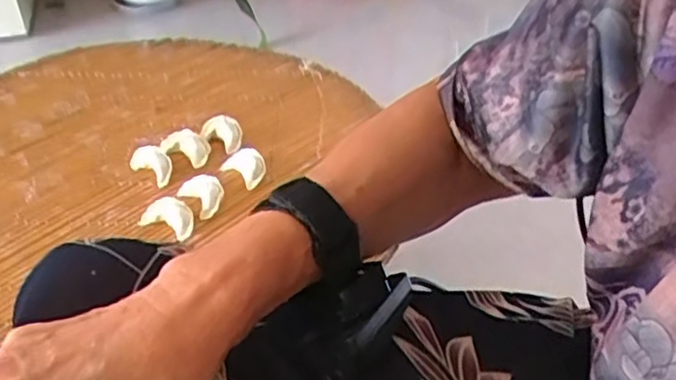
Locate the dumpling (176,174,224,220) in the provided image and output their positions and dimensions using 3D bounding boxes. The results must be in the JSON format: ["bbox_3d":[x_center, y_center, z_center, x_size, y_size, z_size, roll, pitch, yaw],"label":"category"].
[{"bbox_3d":[-0.151,0.005,0.767,0.047,0.014,0.065,-28,46,-31],"label":"dumpling"}]

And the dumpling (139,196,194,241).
[{"bbox_3d":[-0.183,0.029,0.743,0.064,0.016,0.044,14,40,17],"label":"dumpling"}]

